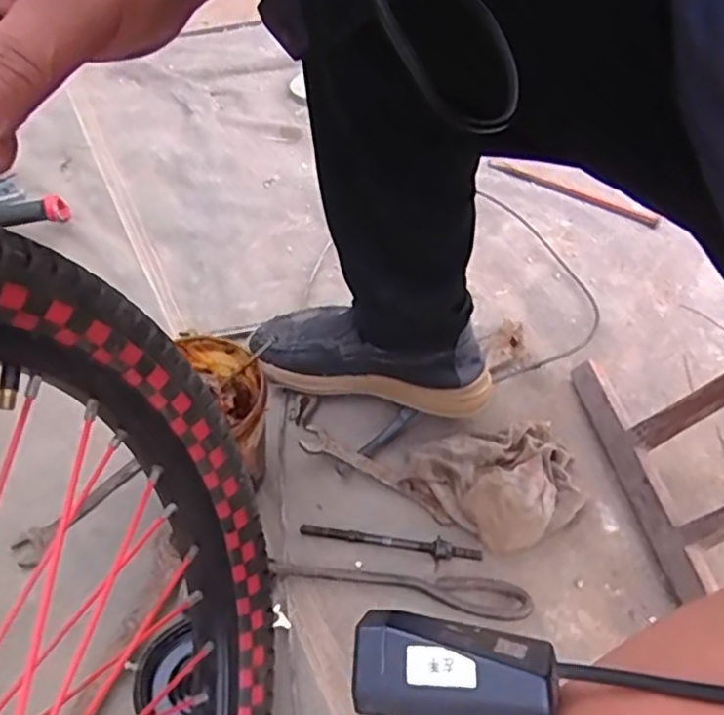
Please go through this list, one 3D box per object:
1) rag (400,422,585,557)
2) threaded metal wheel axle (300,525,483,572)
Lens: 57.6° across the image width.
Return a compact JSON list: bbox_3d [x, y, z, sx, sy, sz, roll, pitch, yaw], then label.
[{"bbox_3d":[0.130,0.127,0.637,0.164,0.040,0.119,-14,48,-14],"label":"rag"},{"bbox_3d":[0.025,0.172,0.609,0.168,0.014,0.020,8,47,6],"label":"threaded metal wheel axle"}]

